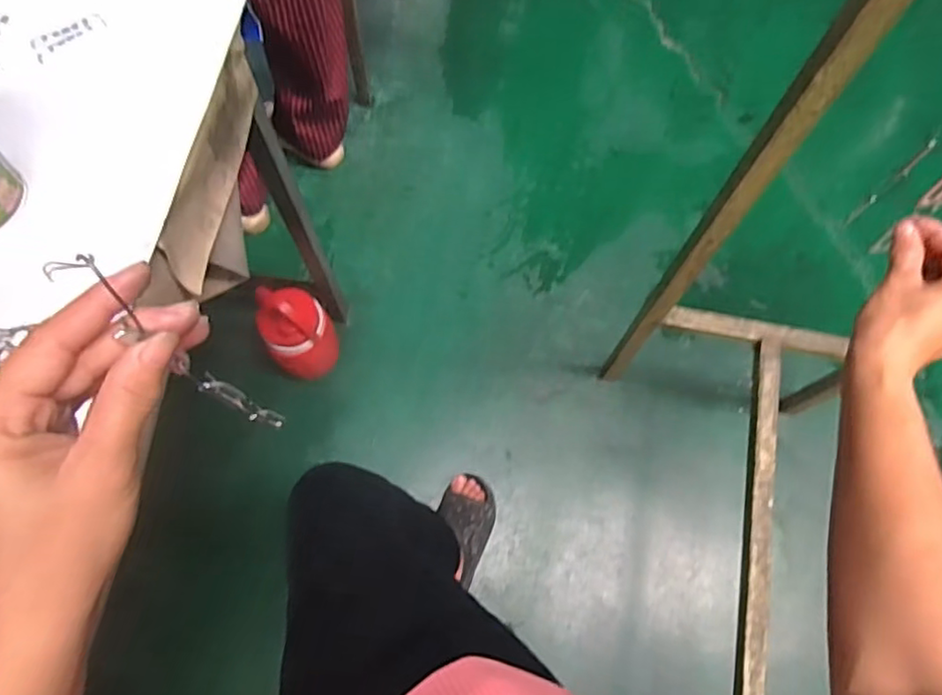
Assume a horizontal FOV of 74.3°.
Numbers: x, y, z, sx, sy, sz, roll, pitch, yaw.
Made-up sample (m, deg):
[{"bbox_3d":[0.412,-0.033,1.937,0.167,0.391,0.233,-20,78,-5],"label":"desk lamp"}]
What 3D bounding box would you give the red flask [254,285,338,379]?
[{"bbox_3d":[-0.321,-0.016,1.172,0.103,0.248,0.121,17,71,6],"label":"red flask"}]

